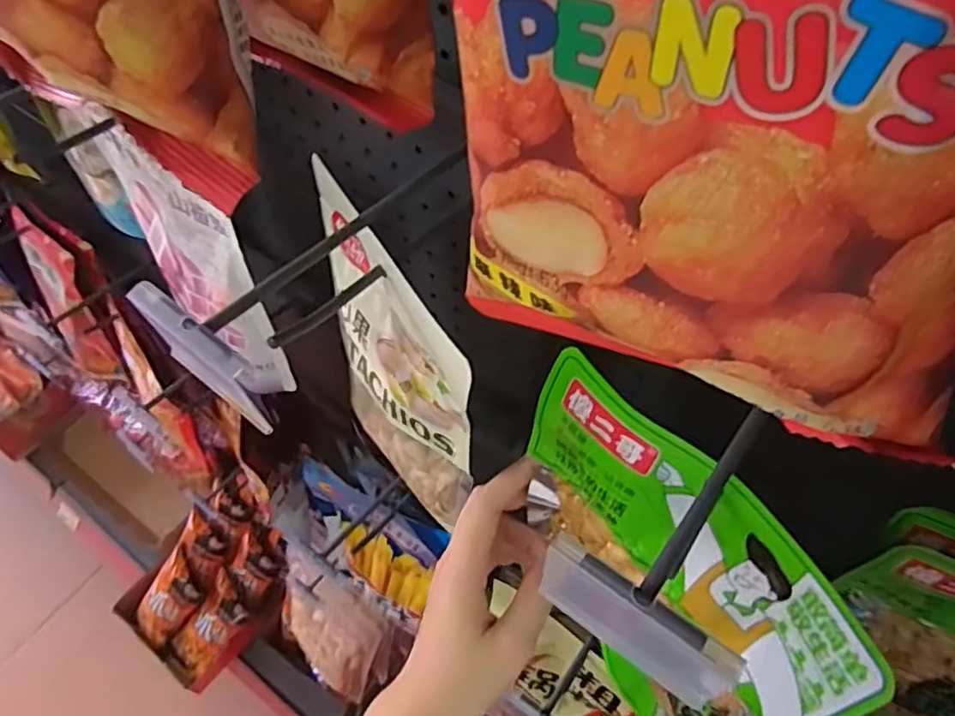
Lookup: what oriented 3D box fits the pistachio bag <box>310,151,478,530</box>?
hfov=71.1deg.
[{"bbox_3d":[-0.048,0.012,0.373,0.026,0.194,0.122,-31,61,-19],"label":"pistachio bag"}]

